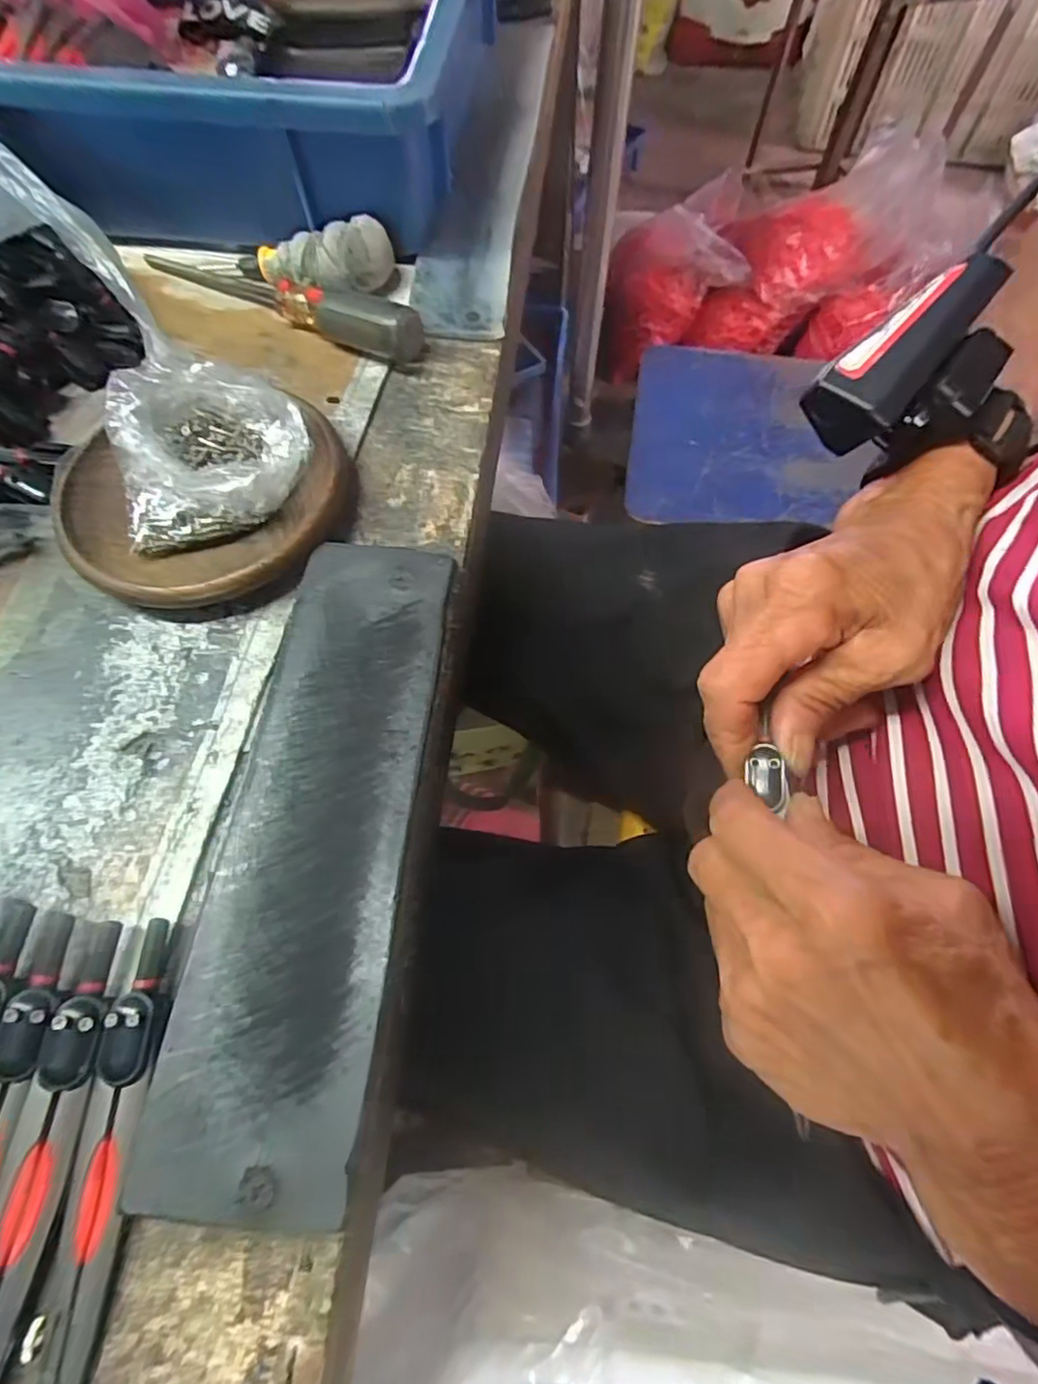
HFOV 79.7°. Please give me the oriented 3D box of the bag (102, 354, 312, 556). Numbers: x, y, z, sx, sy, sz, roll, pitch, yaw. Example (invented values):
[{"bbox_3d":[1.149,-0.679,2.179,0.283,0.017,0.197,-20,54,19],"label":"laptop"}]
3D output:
[{"bbox_3d":[-0.129,-0.106,0.252,0.075,0.034,0.077,-24,67,-10],"label":"bag"}]

